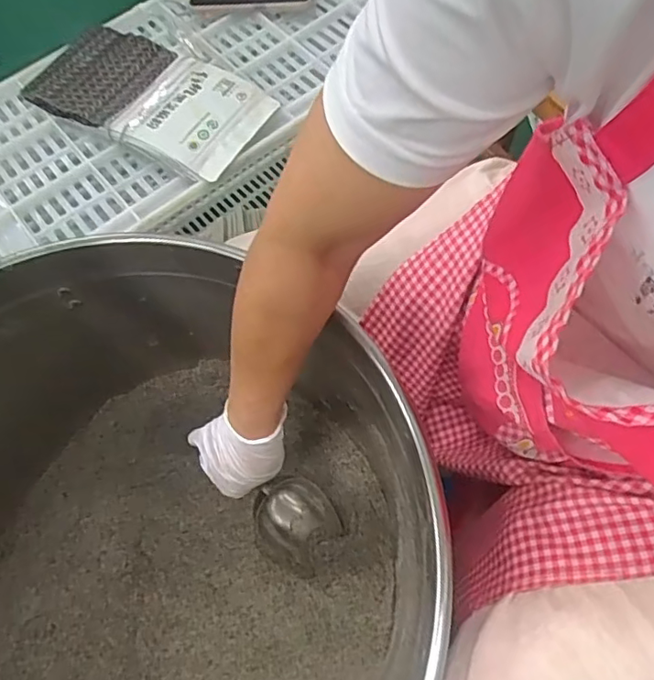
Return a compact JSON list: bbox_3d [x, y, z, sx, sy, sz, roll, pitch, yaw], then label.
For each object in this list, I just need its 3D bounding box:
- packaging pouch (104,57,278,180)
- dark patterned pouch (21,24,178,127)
[{"bbox_3d":[-0.152,-0.266,0.649,0.154,0.019,0.143,29,69,16],"label":"packaging pouch"},{"bbox_3d":[-0.279,-0.331,0.697,0.141,0.017,0.148,27,68,15],"label":"dark patterned pouch"}]

